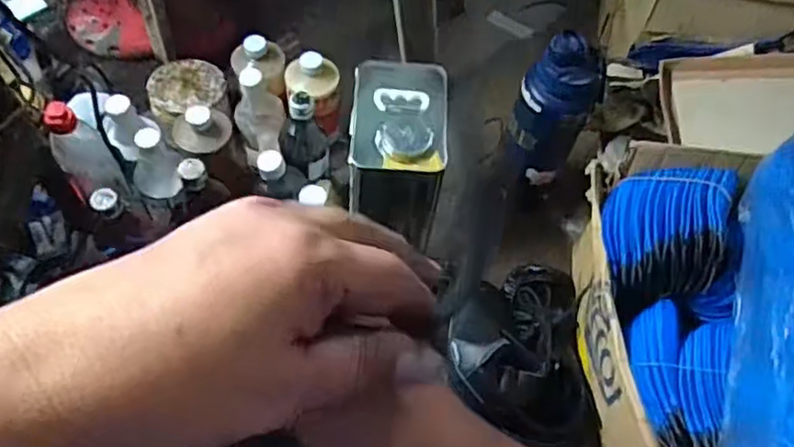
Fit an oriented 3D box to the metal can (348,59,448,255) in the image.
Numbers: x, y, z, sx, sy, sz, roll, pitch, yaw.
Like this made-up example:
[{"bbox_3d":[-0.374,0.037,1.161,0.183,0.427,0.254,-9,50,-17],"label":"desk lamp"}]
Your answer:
[{"bbox_3d":[-0.004,-0.079,0.859,0.116,0.206,0.151,3,60,-1],"label":"metal can"}]

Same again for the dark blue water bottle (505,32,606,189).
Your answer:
[{"bbox_3d":[0.187,-0.125,0.842,0.085,0.257,0.069,27,62,12],"label":"dark blue water bottle"}]

